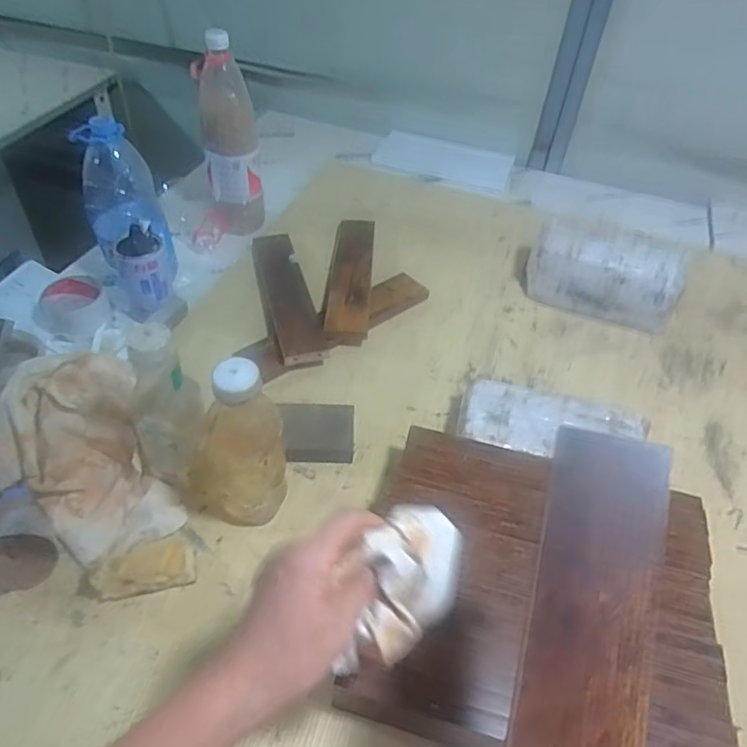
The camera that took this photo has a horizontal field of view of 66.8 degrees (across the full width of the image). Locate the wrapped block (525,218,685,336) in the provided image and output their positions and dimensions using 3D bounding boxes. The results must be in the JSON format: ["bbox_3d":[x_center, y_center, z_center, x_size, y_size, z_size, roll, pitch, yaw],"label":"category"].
[{"bbox_3d":[0.348,-0.155,0.870,0.217,0.104,0.111,17,47,11],"label":"wrapped block"}]

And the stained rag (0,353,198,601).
[{"bbox_3d":[-0.289,0.097,0.584,0.153,0.065,0.252,-30,70,-29],"label":"stained rag"}]

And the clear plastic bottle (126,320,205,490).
[{"bbox_3d":[-0.202,0.042,0.562,0.057,0.203,0.058,12,47,7],"label":"clear plastic bottle"}]

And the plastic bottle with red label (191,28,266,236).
[{"bbox_3d":[-0.230,-0.373,0.904,0.088,0.274,0.078,-7,47,-12],"label":"plastic bottle with red label"}]

